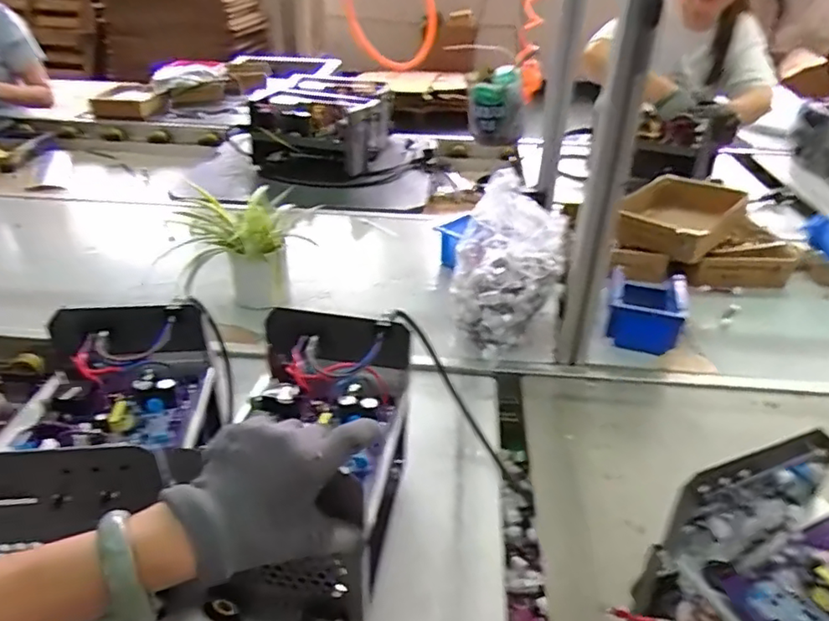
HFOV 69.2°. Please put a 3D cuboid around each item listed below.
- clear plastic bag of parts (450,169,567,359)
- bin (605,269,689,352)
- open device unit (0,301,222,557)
[{"bbox_3d":[0.138,-0.060,0.907,0.157,0.205,0.184,4,32,4],"label":"clear plastic bag of parts"},{"bbox_3d":[0.354,-0.005,0.929,0.110,0.076,0.138,11,33,15],"label":"bin"},{"bbox_3d":[-0.277,0.081,0.558,0.169,0.075,0.231,-3,32,-7],"label":"open device unit"}]

